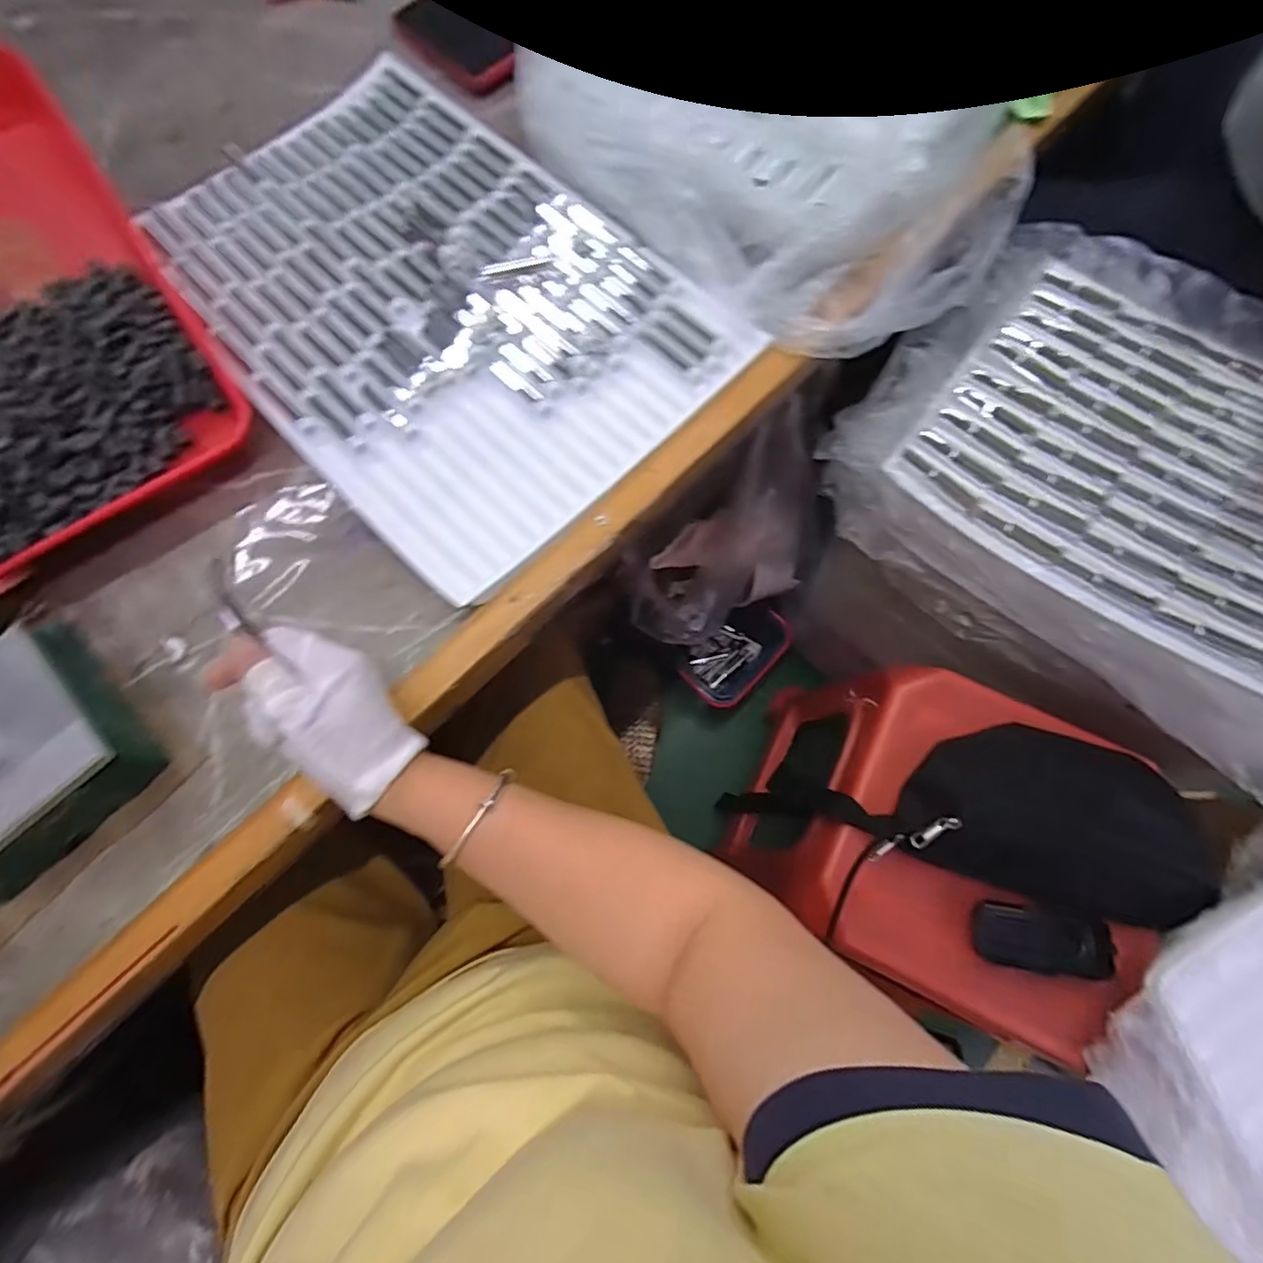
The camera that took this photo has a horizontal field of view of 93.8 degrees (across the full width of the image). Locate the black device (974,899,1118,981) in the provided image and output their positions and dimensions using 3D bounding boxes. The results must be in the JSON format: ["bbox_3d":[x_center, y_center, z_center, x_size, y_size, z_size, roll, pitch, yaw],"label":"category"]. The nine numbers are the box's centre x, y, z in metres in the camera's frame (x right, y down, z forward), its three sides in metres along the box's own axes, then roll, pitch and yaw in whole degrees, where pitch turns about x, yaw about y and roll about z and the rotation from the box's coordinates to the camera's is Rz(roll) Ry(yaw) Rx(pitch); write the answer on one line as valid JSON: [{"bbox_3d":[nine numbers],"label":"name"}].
[{"bbox_3d":[0.358,0.268,0.517,0.110,0.010,0.053,7,73,4],"label":"black device"}]

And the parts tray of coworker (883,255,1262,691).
[{"bbox_3d":[0.483,-0.150,0.511,0.398,0.041,0.306,39,78,13],"label":"parts tray of coworker"}]

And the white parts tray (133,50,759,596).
[{"bbox_3d":[-0.172,-0.283,0.490,0.312,0.011,0.486,-44,76,-11],"label":"white parts tray"}]

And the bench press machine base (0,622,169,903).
[{"bbox_3d":[-0.397,0.082,0.377,0.124,0.057,0.129,40,78,13],"label":"bench press machine base"}]

